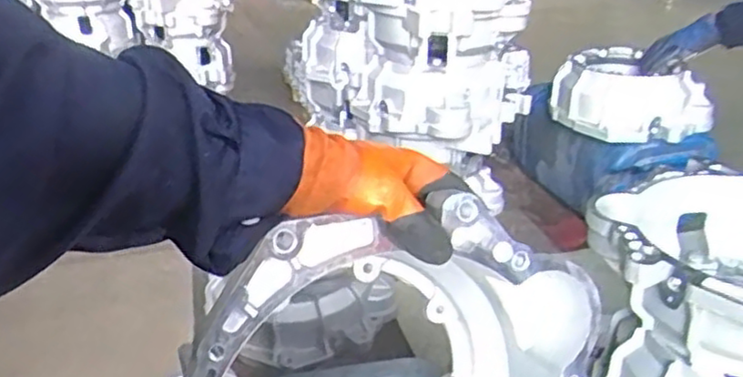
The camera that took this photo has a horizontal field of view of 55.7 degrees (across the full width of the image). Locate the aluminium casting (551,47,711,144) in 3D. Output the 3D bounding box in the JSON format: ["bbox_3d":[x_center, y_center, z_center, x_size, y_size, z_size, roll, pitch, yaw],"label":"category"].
[{"bbox_3d":[0.533,-0.191,1.458,0.209,0.131,0.280,-14,29,-27],"label":"aluminium casting"}]

